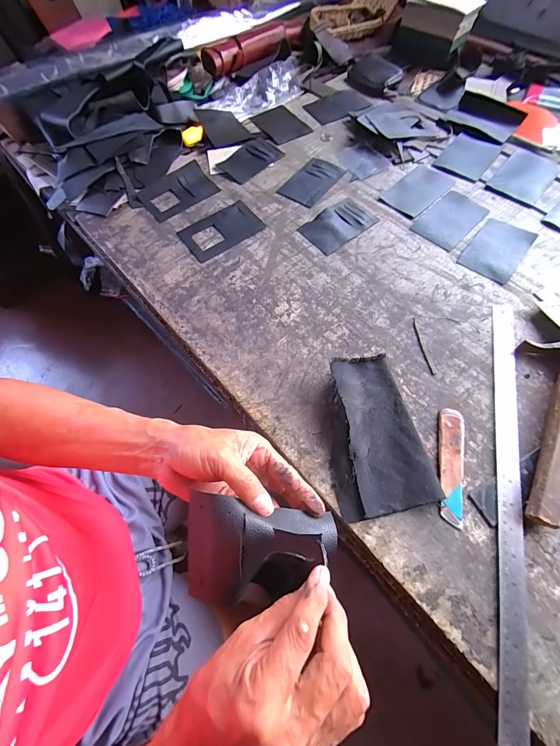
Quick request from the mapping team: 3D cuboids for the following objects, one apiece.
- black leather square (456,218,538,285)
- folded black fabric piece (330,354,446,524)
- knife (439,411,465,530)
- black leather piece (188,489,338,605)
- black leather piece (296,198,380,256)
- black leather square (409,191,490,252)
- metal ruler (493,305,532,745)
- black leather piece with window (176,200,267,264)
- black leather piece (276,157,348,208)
[{"bbox_3d":[0.354,-0.202,0.502,0.080,0.004,0.138,37,69,17],"label":"black leather square"},{"bbox_3d":[0.109,0.067,0.368,0.110,0.033,0.183,-11,65,-3],"label":"folded black fabric piece"},{"bbox_3d":[0.200,0.105,0.358,0.027,0.006,0.132,11,66,7],"label":"knife"},{"bbox_3d":[-0.016,0.143,0.242,0.119,0.043,0.073,5,65,4],"label":"black leather piece"},{"bbox_3d":[0.102,-0.258,0.531,0.126,0.009,0.079,-37,69,-15],"label":"black leather piece"},{"bbox_3d":[0.295,-0.268,0.537,0.137,0.004,0.082,-41,71,-18],"label":"black leather square"},{"bbox_3d":[0.264,0.112,0.355,0.032,0.006,0.466,16,65,5],"label":"metal ruler"},{"bbox_3d":[-0.102,-0.248,0.533,0.132,0.004,0.090,-36,69,-14],"label":"black leather piece with window"},{"bbox_3d":[0.062,-0.365,0.586,0.078,0.005,0.127,33,70,16],"label":"black leather piece"}]

